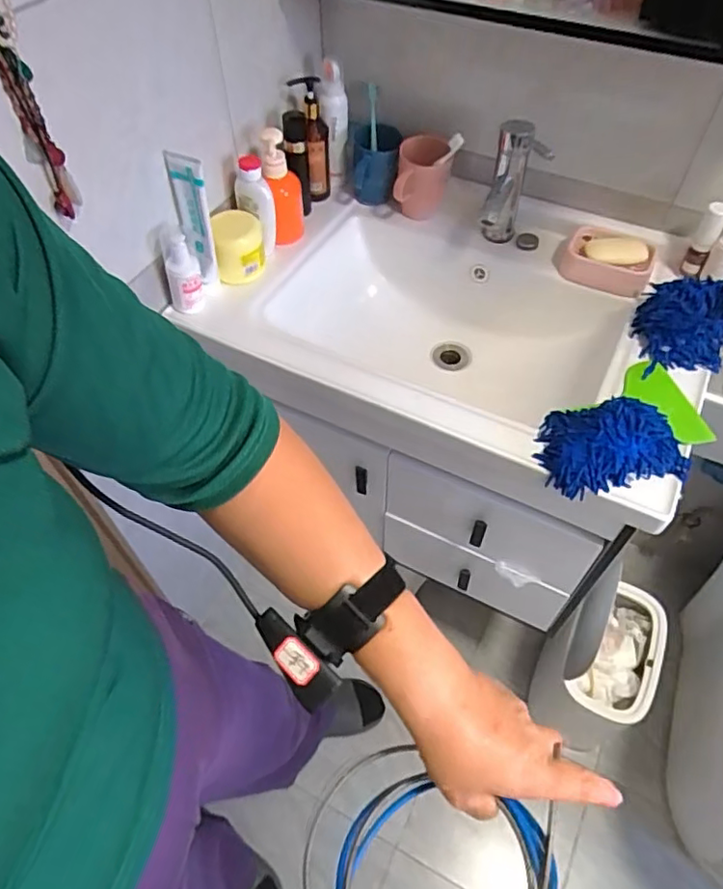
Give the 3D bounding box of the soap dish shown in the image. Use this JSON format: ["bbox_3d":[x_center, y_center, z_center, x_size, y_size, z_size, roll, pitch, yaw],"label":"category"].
[{"bbox_3d":[0.358,-0.274,0.872,0.135,0.047,0.089,27,59,18],"label":"soap dish"}]

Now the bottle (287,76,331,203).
[{"bbox_3d":[-0.077,-0.469,0.931,0.053,0.172,0.060,-6,54,-4],"label":"bottle"}]

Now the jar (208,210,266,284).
[{"bbox_3d":[-0.180,-0.293,0.879,0.069,0.087,0.069,0,54,0],"label":"jar"}]

